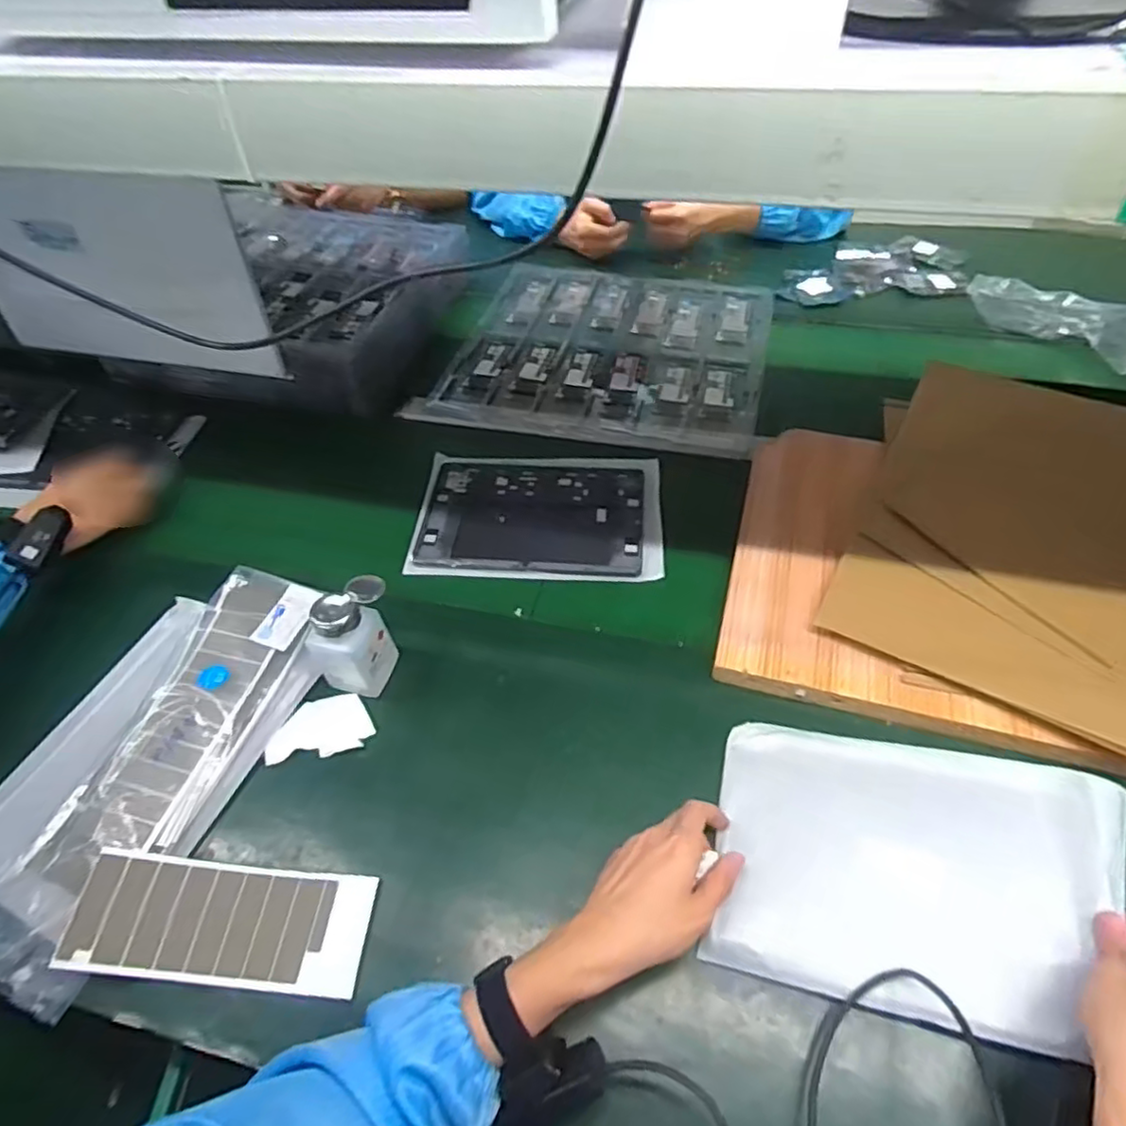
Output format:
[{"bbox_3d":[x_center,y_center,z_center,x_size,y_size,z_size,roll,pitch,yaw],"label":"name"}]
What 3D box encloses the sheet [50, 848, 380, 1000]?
[{"bbox_3d":[-0.258,0.272,0.498,0.216,0.032,0.083,2,51,5],"label":"sheet"}]

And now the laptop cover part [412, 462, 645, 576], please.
[{"bbox_3d":[-0.034,-0.058,0.771,0.253,0.011,0.170,2,51,4],"label":"laptop cover part"}]

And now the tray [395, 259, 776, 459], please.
[{"bbox_3d":[0.075,-0.330,0.989,0.449,0.017,0.447,11,52,12],"label":"tray"}]

